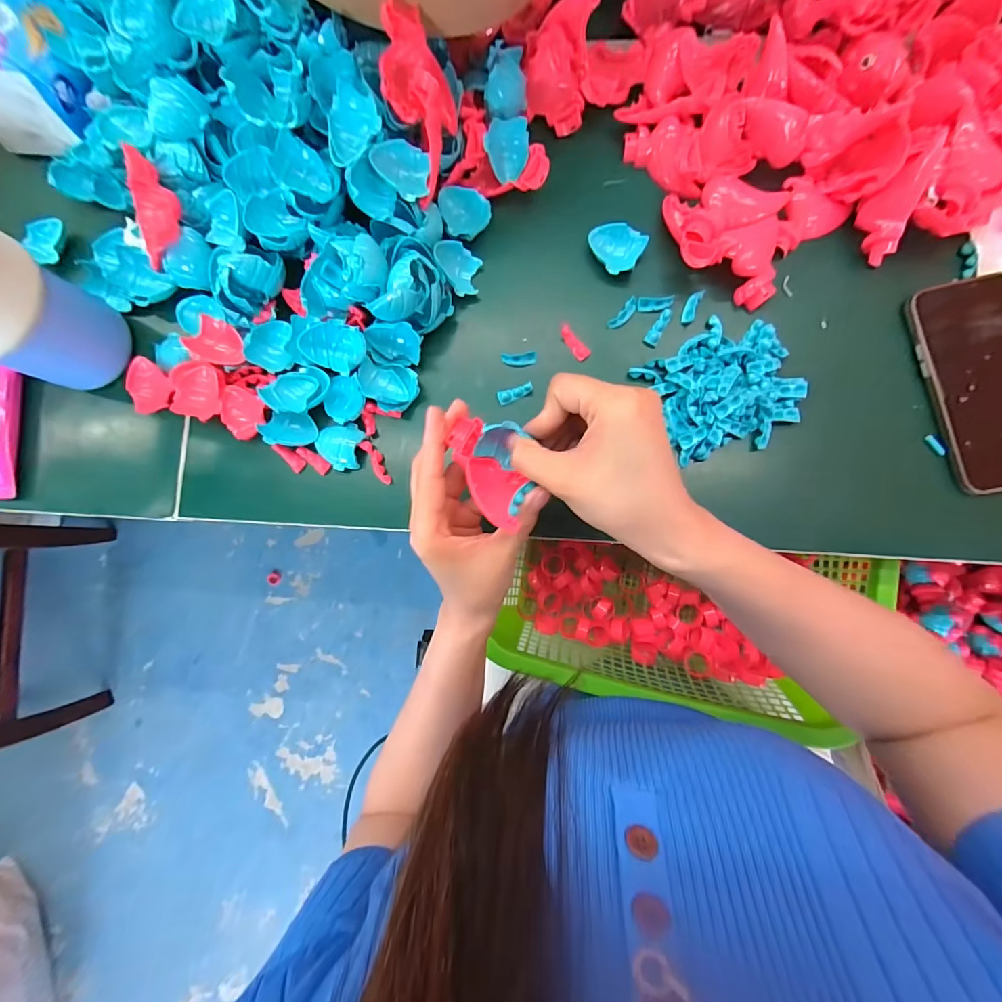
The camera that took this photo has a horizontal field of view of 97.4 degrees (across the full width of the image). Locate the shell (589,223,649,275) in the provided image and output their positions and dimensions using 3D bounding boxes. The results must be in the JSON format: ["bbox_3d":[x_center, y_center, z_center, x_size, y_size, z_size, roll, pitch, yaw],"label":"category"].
[{"bbox_3d":[0.092,-0.206,0.360,0.043,0.017,0.038,38,88,7],"label":"shell"}]

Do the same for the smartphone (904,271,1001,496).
[{"bbox_3d":[0.364,-0.088,0.326,0.082,0.014,0.157,-13,84,3],"label":"smartphone"}]

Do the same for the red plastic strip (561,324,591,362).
[{"bbox_3d":[0.060,-0.130,0.361,0.012,0.009,0.032,-35,83,0],"label":"red plastic strip"}]

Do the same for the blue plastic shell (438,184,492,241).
[{"bbox_3d":[-0.032,-0.241,0.366,0.038,0.008,0.048,-42,83,0],"label":"blue plastic shell"}]

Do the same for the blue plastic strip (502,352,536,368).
[{"bbox_3d":[0.015,-0.116,0.365,0.028,0.004,0.012,-2,85,4],"label":"blue plastic strip"}]

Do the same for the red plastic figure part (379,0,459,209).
[{"bbox_3d":[-0.058,-0.289,0.329,0.047,0.046,0.119,-12,105,3],"label":"red plastic figure part"}]

